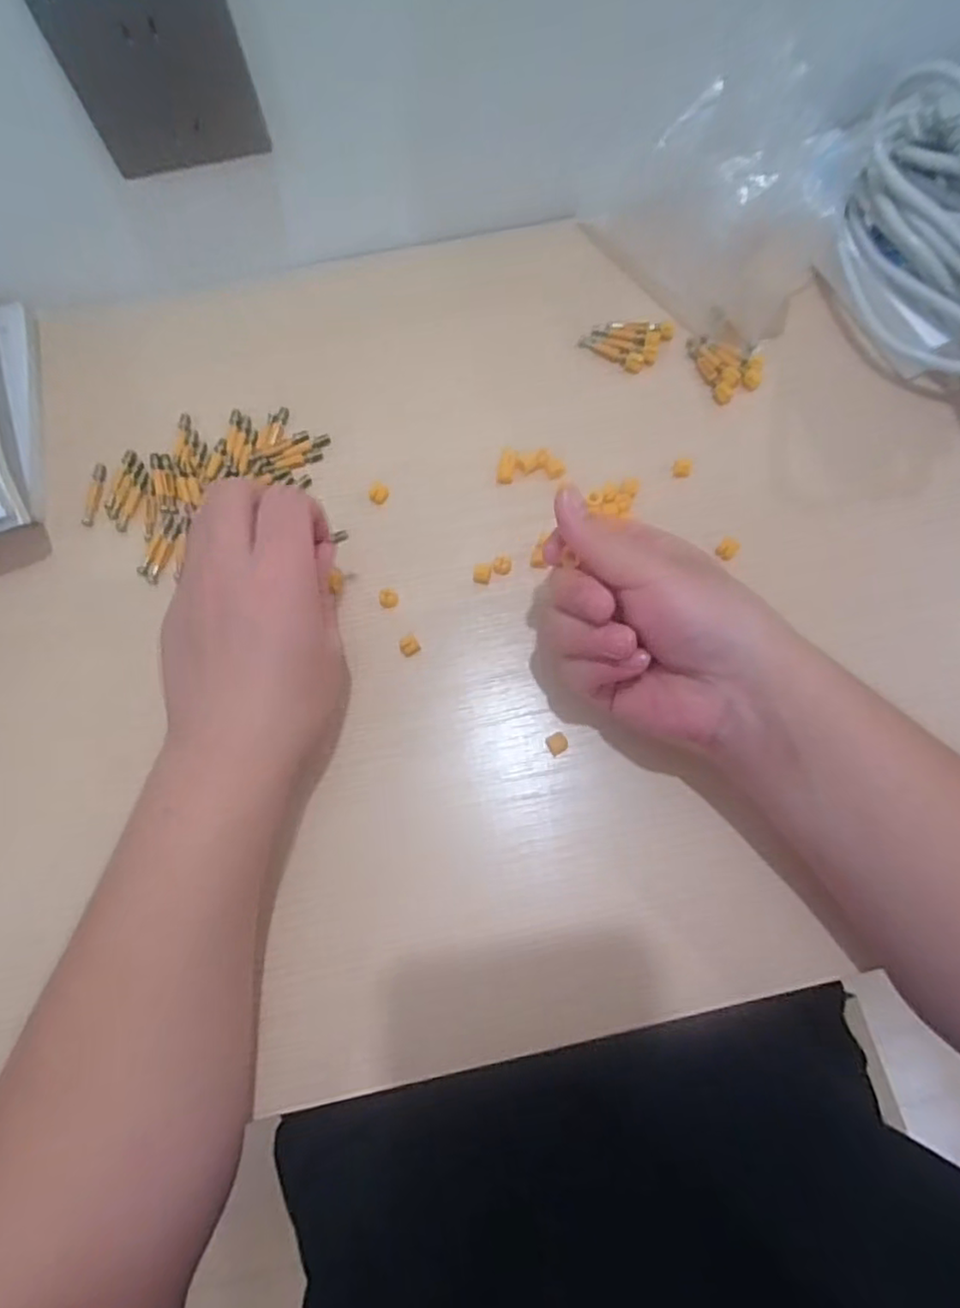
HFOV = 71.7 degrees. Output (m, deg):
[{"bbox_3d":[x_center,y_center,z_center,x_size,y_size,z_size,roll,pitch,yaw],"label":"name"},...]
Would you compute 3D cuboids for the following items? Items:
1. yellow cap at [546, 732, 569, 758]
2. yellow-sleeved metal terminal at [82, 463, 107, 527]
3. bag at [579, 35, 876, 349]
[{"bbox_3d":[0.042,0.049,0.363,0.011,0.009,0.011,-32,77,-7],"label":"yellow cap"},{"bbox_3d":[-0.237,-0.098,0.407,0.009,0.004,0.041,7,75,3],"label":"yellow-sleeved metal terminal"},{"bbox_3d":[0.156,-0.282,0.410,0.114,0.076,0.151,-41,78,-9],"label":"bag"}]

